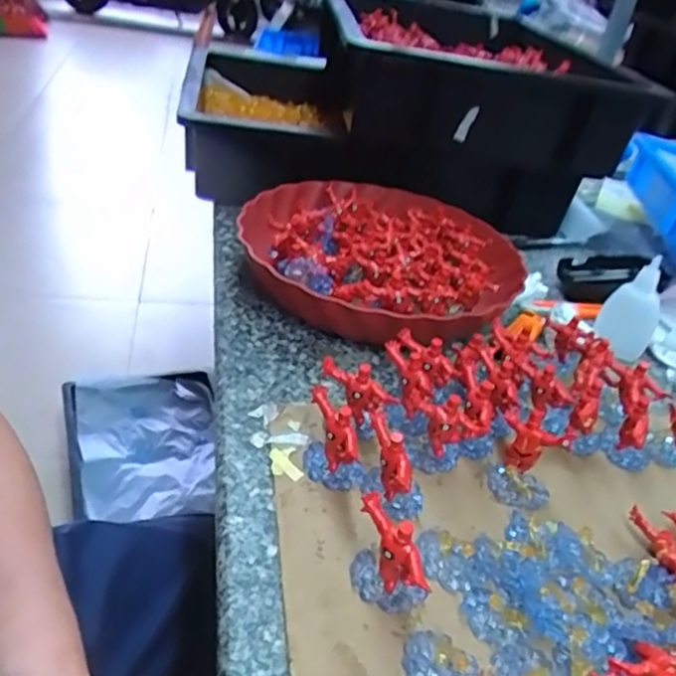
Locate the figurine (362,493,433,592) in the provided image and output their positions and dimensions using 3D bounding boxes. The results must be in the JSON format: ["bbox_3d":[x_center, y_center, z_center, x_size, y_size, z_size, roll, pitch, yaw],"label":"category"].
[{"bbox_3d":[0.026,0.104,0.312,0.012,0.051,0.041,-19,41,-31],"label":"figurine"}]

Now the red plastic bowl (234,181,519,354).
[{"bbox_3d":[0.041,-0.070,0.565,0.240,0.055,0.253,3,34,-2],"label":"red plastic bowl"}]

